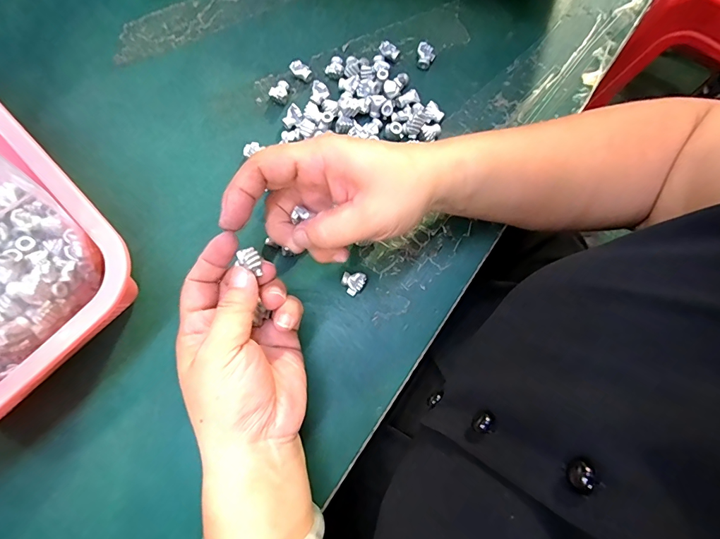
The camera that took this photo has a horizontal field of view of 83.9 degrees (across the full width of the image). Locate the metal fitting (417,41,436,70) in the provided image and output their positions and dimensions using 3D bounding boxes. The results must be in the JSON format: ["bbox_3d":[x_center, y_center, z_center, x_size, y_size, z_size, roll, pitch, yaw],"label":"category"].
[{"bbox_3d":[0.056,-0.182,0.340,0.015,0.012,0.016,9,77,2],"label":"metal fitting"}]

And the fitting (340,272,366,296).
[{"bbox_3d":[-0.004,0.009,0.300,0.017,0.011,0.017,0,77,0],"label":"fitting"}]

